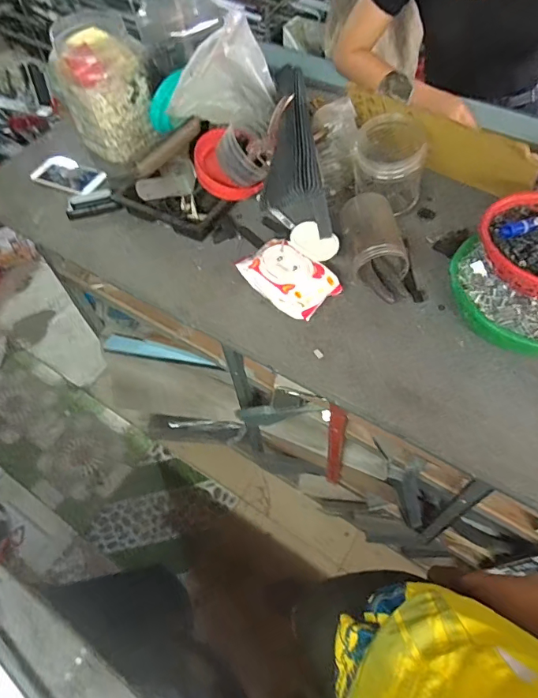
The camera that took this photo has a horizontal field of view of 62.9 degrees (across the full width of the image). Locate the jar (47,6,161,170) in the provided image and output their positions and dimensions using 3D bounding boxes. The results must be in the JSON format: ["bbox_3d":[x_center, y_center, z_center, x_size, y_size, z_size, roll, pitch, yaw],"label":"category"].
[{"bbox_3d":[-0.330,-0.519,0.908,0.142,0.239,0.145,30,63,20],"label":"jar"}]

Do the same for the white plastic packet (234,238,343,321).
[{"bbox_3d":[0.028,-0.124,0.746,0.097,0.050,0.175,-37,63,-20],"label":"white plastic packet"}]

